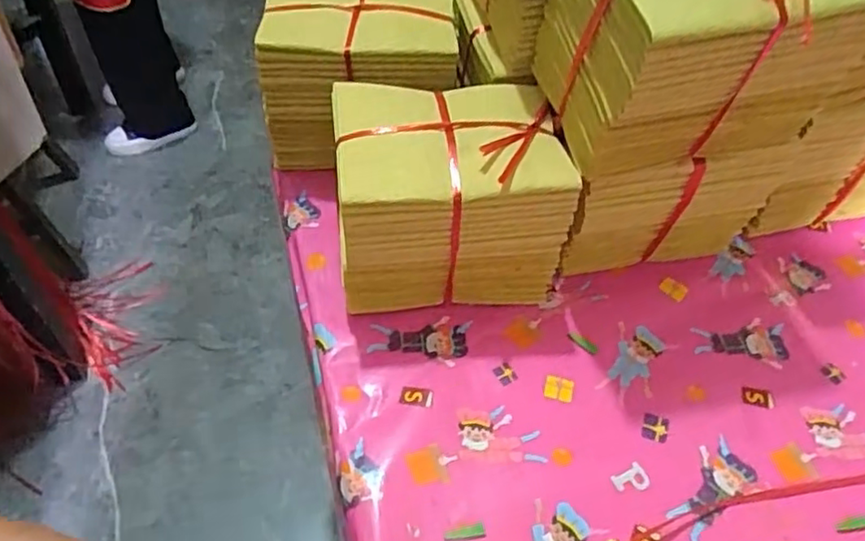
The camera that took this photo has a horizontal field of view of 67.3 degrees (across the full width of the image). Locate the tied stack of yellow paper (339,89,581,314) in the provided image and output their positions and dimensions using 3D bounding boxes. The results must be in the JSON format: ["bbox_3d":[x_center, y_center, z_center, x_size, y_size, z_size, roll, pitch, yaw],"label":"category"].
[{"bbox_3d":[0.010,-0.056,0.506,0.161,0.140,0.121,-3,51,-8],"label":"tied stack of yellow paper"}]

